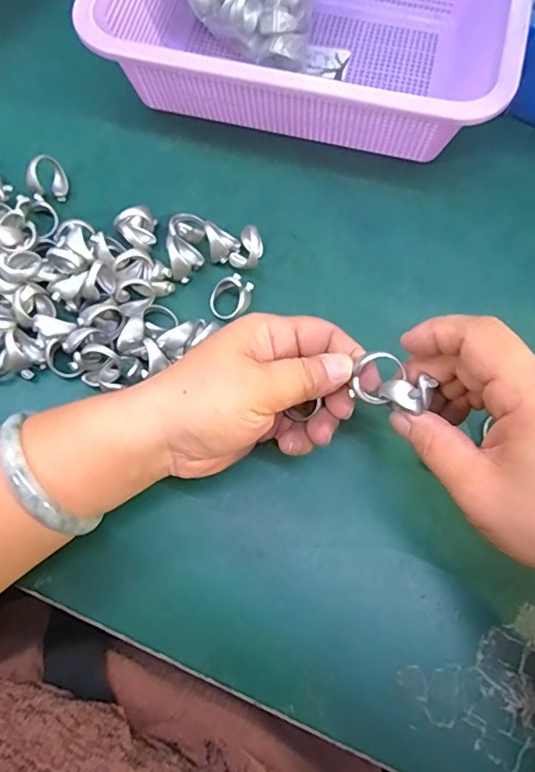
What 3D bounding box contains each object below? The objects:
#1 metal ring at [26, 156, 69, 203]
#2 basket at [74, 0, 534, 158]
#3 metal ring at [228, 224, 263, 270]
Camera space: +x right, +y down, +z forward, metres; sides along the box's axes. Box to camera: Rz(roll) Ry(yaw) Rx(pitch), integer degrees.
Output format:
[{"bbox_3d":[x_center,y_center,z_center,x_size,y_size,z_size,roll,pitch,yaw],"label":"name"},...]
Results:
[{"bbox_3d":[-0.147,-0.140,0.351,0.009,0.028,0.026,4,79,39],"label":"metal ring"},{"bbox_3d":[0.026,-0.248,0.358,0.259,0.079,0.171,11,72,3],"label":"basket"},{"bbox_3d":[-0.014,-0.086,0.332,0.019,0.025,0.021,14,72,4],"label":"metal ring"}]

